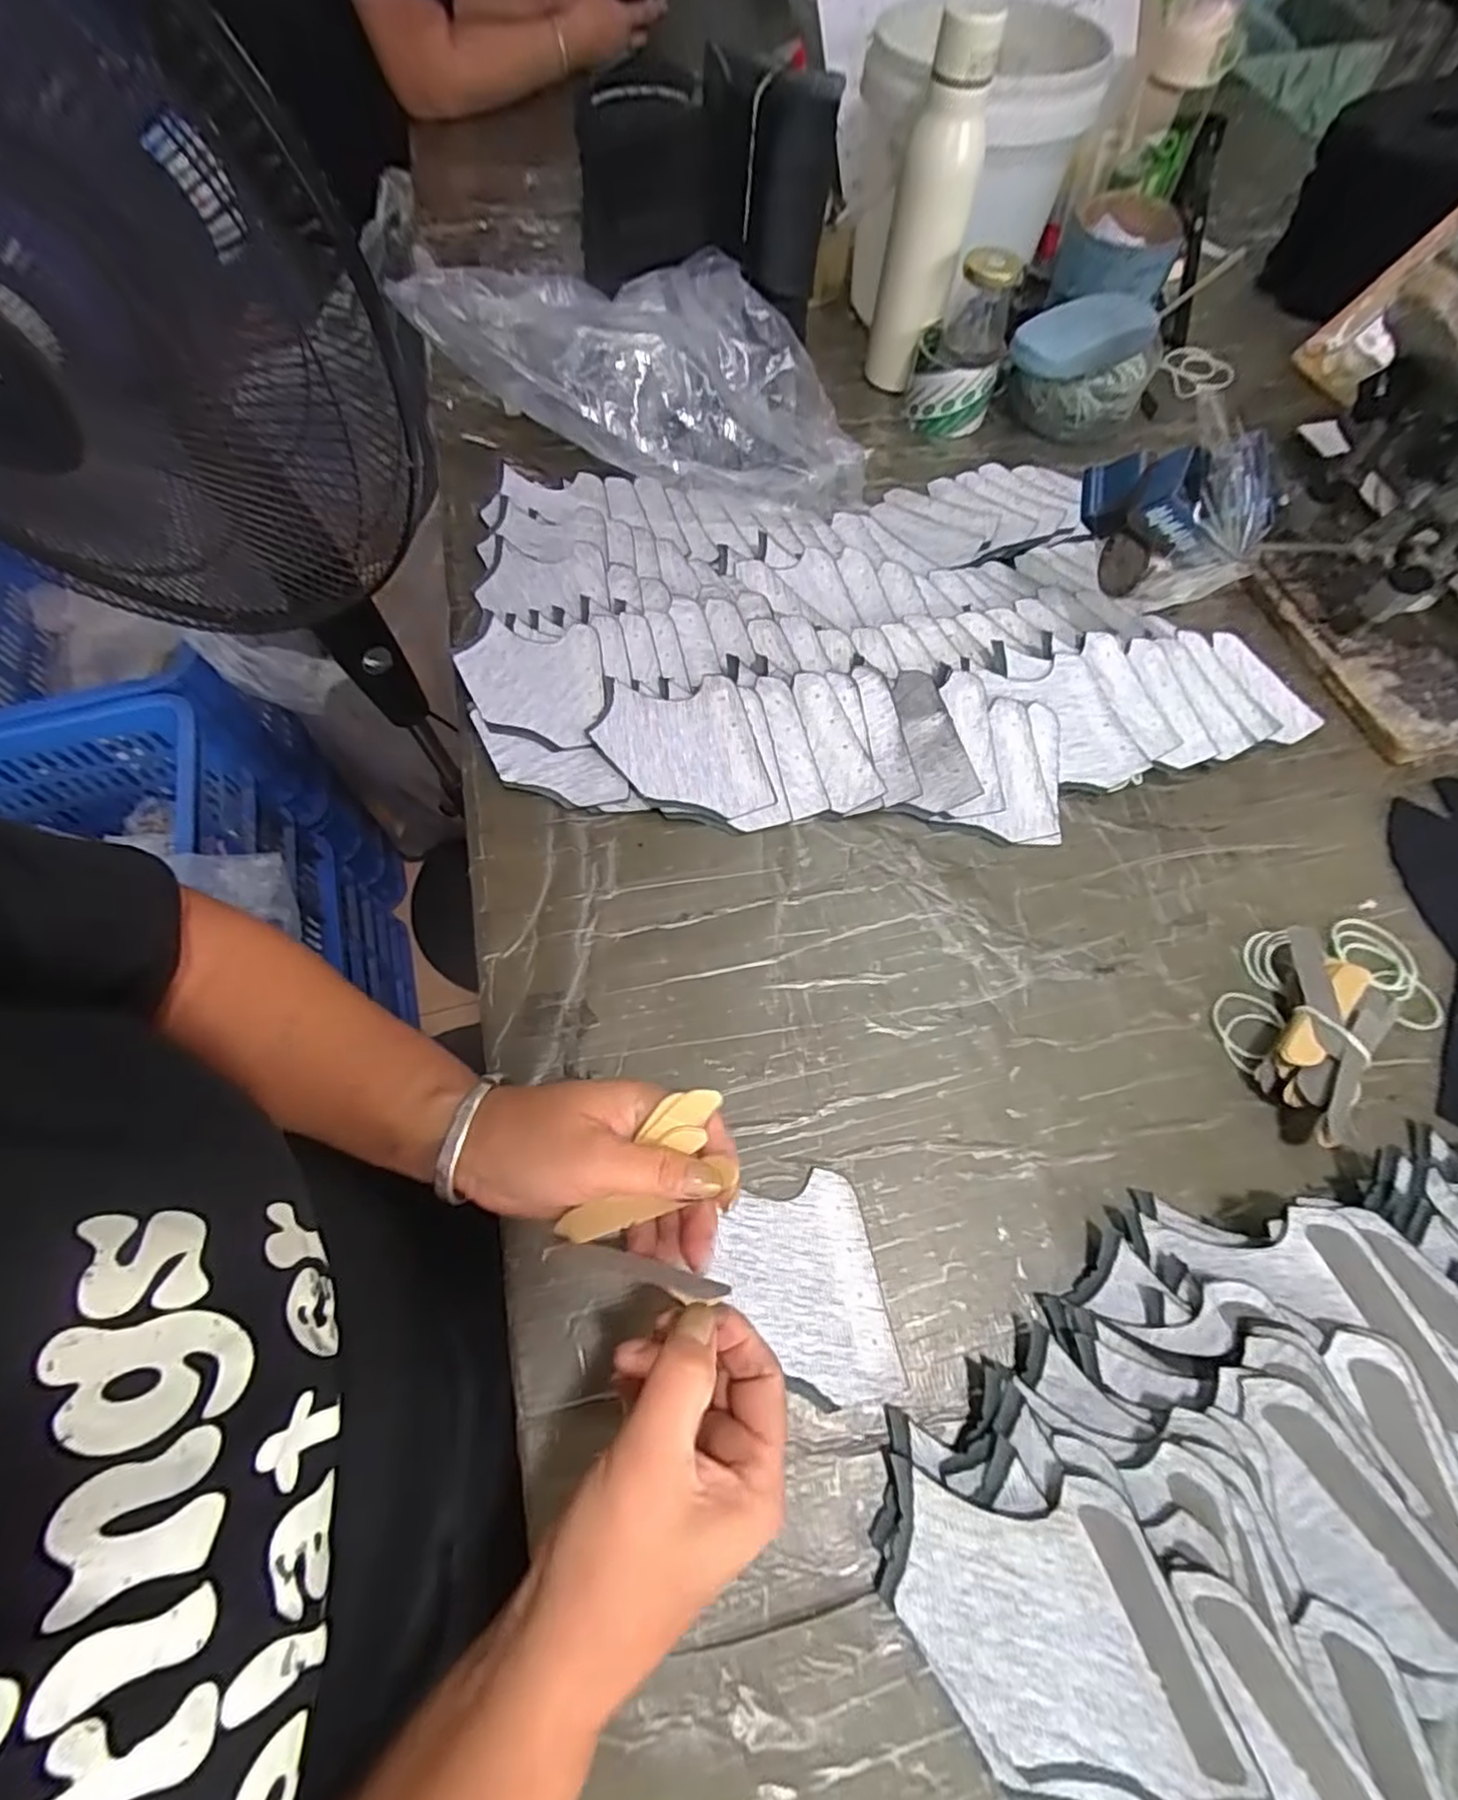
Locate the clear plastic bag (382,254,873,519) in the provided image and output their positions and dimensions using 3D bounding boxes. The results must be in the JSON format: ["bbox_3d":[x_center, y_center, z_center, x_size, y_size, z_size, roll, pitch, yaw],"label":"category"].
[{"bbox_3d":[-0.045,-0.426,0.568,0.329,0.131,0.199,15,65,6],"label":"clear plastic bag"}]

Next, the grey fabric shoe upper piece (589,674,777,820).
[{"bbox_3d":[-0.032,-0.107,0.485,0.115,0.011,0.097,-2,77,-2],"label":"grey fabric shoe upper piece"}]

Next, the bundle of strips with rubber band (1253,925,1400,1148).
[{"bbox_3d":[0.351,0.081,0.405,0.059,0.028,0.124,27,65,11],"label":"bundle of strips with rubber band"}]

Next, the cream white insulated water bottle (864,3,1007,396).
[{"bbox_3d":[0.174,-0.585,0.605,0.062,0.232,0.056,2,65,0],"label":"cream white insulated water bottle"}]

